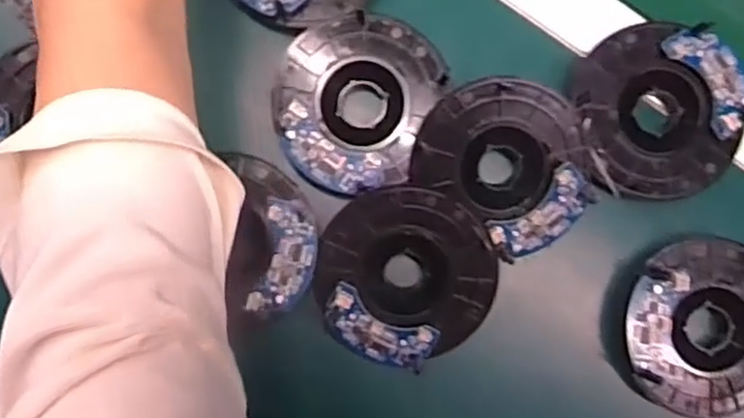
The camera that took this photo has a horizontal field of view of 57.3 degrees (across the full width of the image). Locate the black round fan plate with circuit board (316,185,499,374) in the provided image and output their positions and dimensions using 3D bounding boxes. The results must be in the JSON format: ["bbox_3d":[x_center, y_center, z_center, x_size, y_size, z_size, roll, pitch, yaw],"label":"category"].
[{"bbox_3d":[0.020,0.039,0.388,0.098,0.022,0.099,-1,88,-2],"label":"black round fan plate with circuit board"}]

